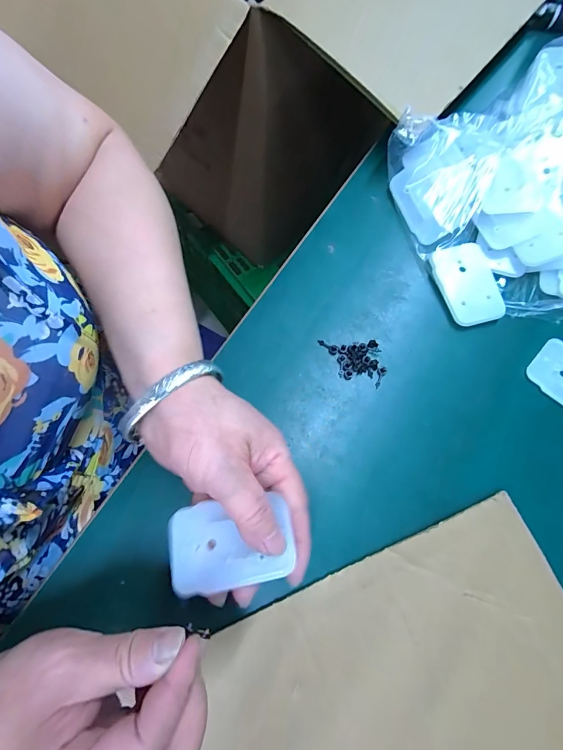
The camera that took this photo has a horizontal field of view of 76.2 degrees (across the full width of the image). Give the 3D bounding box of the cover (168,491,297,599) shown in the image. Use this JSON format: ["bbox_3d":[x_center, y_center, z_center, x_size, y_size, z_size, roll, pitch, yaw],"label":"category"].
[{"bbox_3d":[-0.029,0.093,0.200,0.069,0.013,0.045,-14,73,-2],"label":"cover"}]

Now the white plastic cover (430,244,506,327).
[{"bbox_3d":[0.152,-0.073,0.292,0.044,0.012,0.066,-11,74,-6],"label":"white plastic cover"}]

